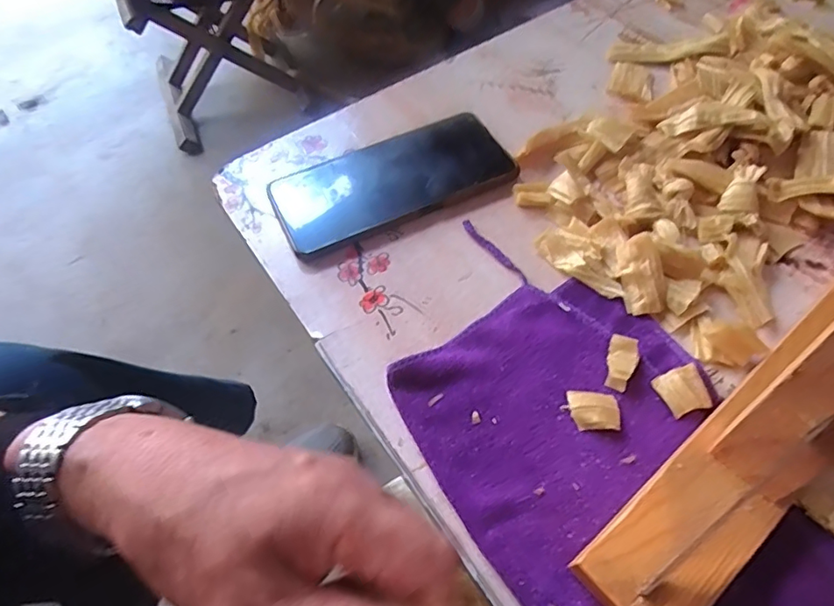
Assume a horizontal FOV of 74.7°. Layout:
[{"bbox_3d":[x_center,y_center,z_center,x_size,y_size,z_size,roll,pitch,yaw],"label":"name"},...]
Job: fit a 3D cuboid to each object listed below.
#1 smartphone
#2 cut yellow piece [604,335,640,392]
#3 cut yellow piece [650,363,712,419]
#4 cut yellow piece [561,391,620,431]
[{"bbox_3d":[-0.018,-0.087,0.389,0.162,0.014,0.078,-21,58,-10],"label":"smartphone"},{"bbox_3d":[0.111,0.033,0.295,0.015,0.009,0.029,13,59,12],"label":"cut yellow piece"},{"bbox_3d":[0.140,0.046,0.286,0.023,0.008,0.024,-23,59,-11],"label":"cut yellow piece"},{"bbox_3d":[0.090,0.055,0.282,0.027,0.008,0.020,2,57,5],"label":"cut yellow piece"}]

